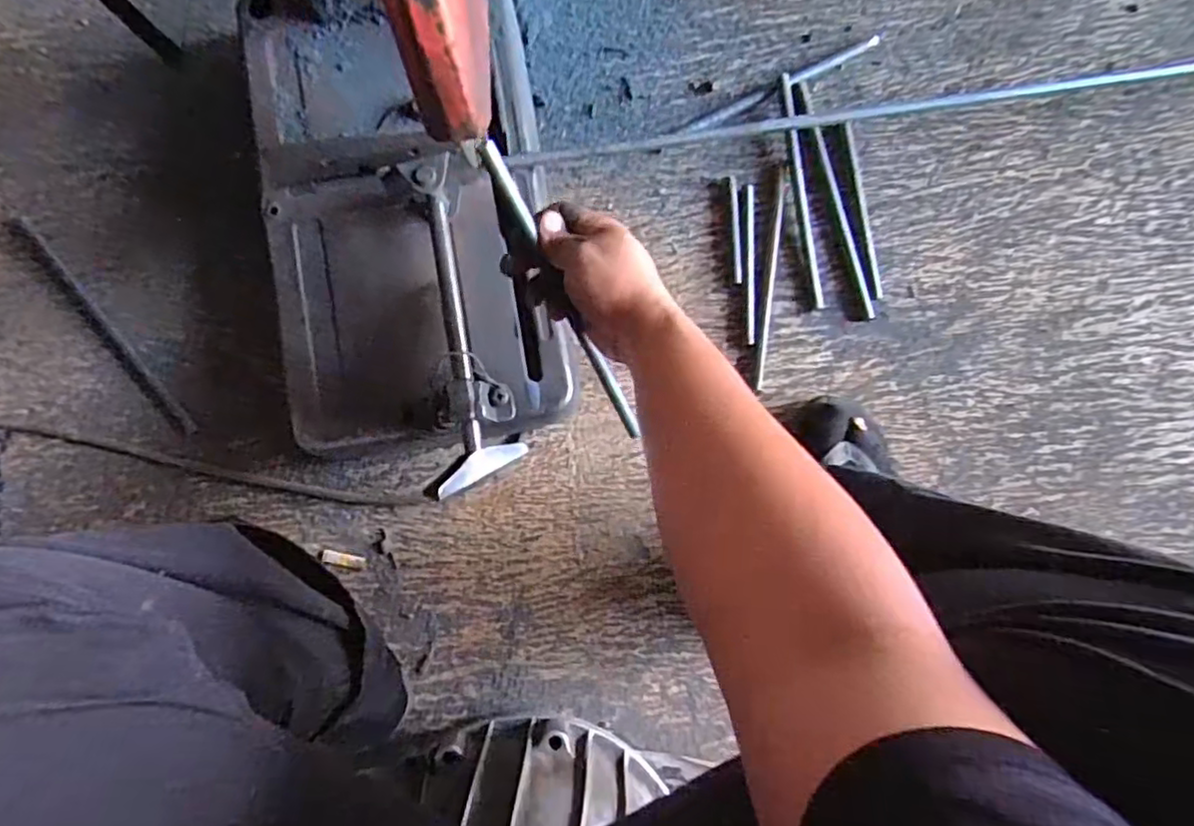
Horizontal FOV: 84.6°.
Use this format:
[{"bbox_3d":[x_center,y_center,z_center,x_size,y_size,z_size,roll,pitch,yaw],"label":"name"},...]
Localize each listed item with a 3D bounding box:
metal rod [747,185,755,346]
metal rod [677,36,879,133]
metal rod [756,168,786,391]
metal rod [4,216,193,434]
[{"bbox_3d":[0.157,-0.152,0.667,0.007,0.009,0.162,0,86,-2],"label":"metal rod"},{"bbox_3d":[0.192,-0.340,0.684,0.225,0.007,0.014,-26,87,-3],"label":"metal rod"},{"bbox_3d":[0.177,-0.138,0.668,0.009,0.007,0.228,7,85,-1],"label":"metal rod"},{"bbox_3d":[-0.489,-0.086,0.647,0.015,0.011,0.271,-39,88,-4],"label":"metal rod"}]

